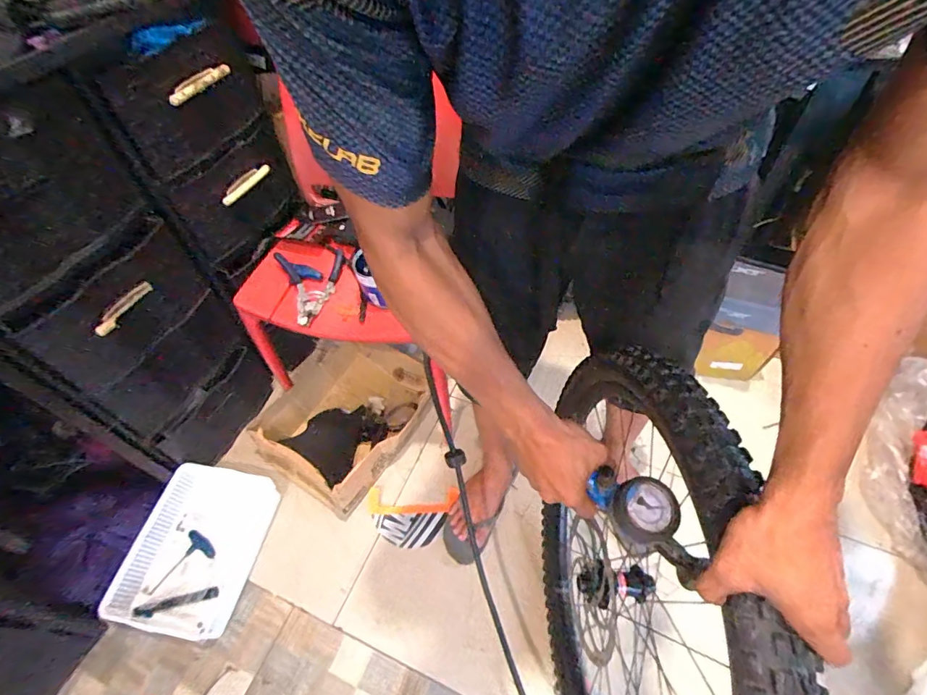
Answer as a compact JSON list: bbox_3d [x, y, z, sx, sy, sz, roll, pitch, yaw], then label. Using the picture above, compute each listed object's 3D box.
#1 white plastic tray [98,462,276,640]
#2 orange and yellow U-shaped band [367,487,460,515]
[{"bbox_3d":[-0.590,0.440,1.012,0.242,0.079,0.339,7,54,9],"label":"white plastic tray"},{"bbox_3d":[-0.122,0.369,1.098,0.216,0.018,0.060,-3,53,2],"label":"orange and yellow U-shaped band"}]

